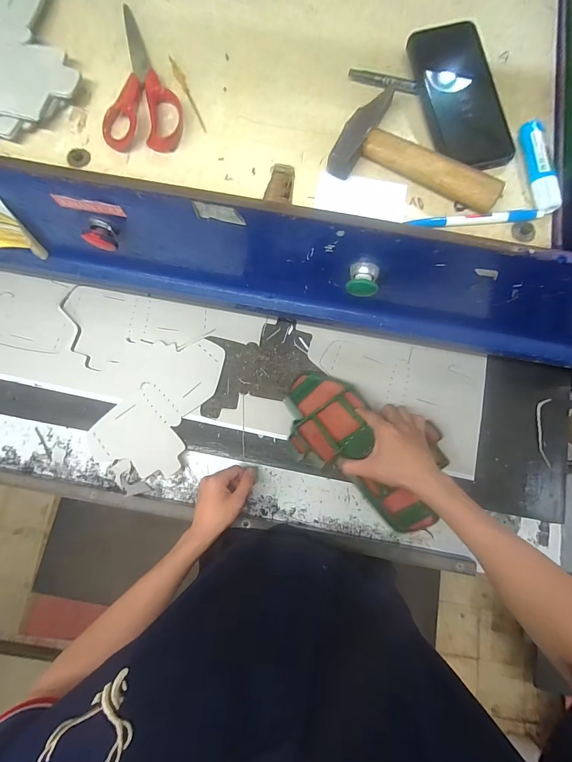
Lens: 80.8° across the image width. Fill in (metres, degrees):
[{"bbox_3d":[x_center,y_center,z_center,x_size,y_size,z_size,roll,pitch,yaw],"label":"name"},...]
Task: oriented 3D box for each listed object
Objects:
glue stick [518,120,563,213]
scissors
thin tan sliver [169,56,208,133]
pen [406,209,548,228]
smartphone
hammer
[{"bbox_3d":[0.261,-0.222,0.345,0.022,0.022,0.103,-4,79,-1],"label":"glue stick"},{"bbox_3d":[-0.152,-0.335,0.369,0.080,0.009,0.183,1,79,0],"label":"scissors"},{"bbox_3d":[-0.109,-0.318,0.371,0.010,0.004,0.103,-23,80,-5],"label":"thin tan sliver"},{"bbox_3d":[0.191,-0.163,0.338,0.132,0.013,0.016,-6,79,-1],"label":"pen"},{"bbox_3d":[0.186,-0.300,0.356,0.072,0.012,0.162,-18,85,9],"label":"smartphone"},{"bbox_3d":[0.138,-0.237,0.344,0.166,0.029,0.097,18,80,3],"label":"hammer"}]

